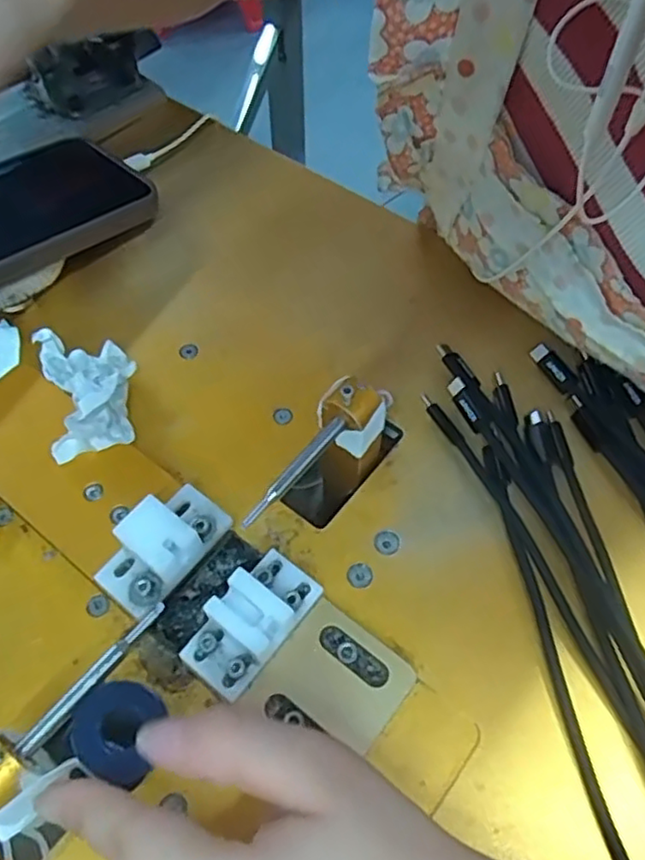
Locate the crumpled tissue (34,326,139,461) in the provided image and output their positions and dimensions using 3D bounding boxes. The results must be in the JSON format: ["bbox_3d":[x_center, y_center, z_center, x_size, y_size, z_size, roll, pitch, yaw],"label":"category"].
[{"bbox_3d":[-0.101,-0.017,0.288,0.038,0.031,0.063,-15,61,-11],"label":"crumpled tissue"}]

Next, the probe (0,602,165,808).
[{"bbox_3d":[-0.074,0.082,0.198,0.070,0.011,0.016,-40,68,-23],"label":"probe"}]

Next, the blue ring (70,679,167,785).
[{"bbox_3d":[-0.064,0.092,0.206,0.026,0.011,0.027,-1,59,2],"label":"blue ring"}]

